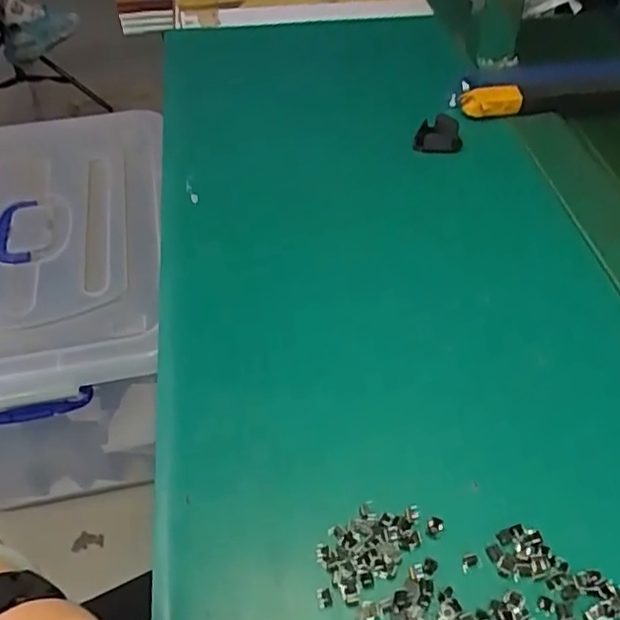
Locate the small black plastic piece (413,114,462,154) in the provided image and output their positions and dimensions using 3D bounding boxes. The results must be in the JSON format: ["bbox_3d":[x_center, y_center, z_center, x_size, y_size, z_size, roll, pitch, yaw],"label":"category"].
[{"bbox_3d":[0.111,-0.150,0.539,0.038,0.013,0.042,12,49,12],"label":"small black plastic piece"}]

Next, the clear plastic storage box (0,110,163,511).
[{"bbox_3d":[-0.474,-0.021,1.125,0.455,0.374,0.640,-8,48,-6],"label":"clear plastic storage box"}]

